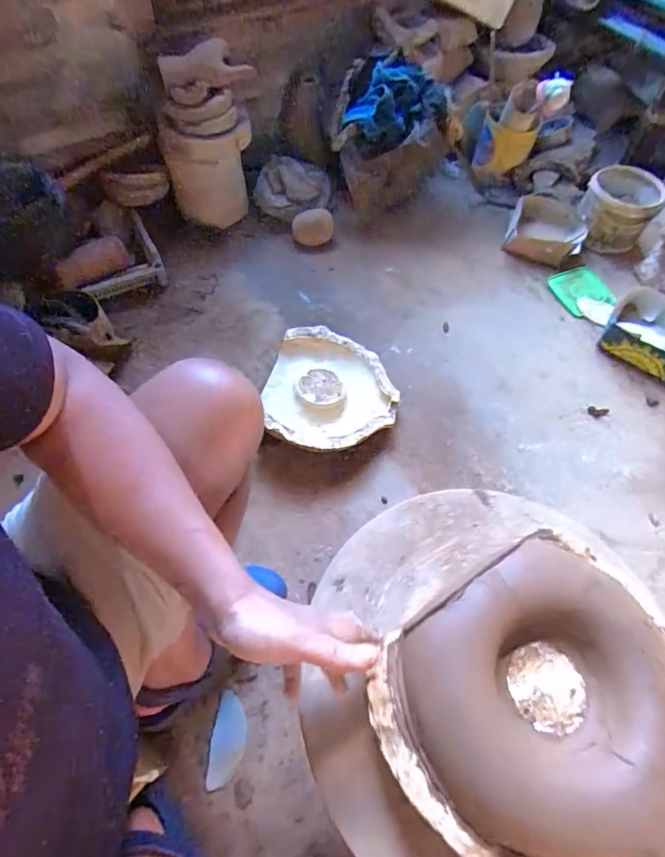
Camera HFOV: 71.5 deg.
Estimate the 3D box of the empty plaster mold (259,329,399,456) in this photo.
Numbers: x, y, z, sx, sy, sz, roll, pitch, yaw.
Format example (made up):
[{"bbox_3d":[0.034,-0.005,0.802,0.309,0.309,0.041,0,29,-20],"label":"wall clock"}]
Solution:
[{"bbox_3d":[-0.008,-0.079,0.911,0.266,0.088,0.295,-2,60,-4],"label":"empty plaster mold"}]

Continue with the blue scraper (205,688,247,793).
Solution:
[{"bbox_3d":[-0.152,0.453,0.673,0.049,0.005,0.115,2,61,0],"label":"blue scraper"}]

